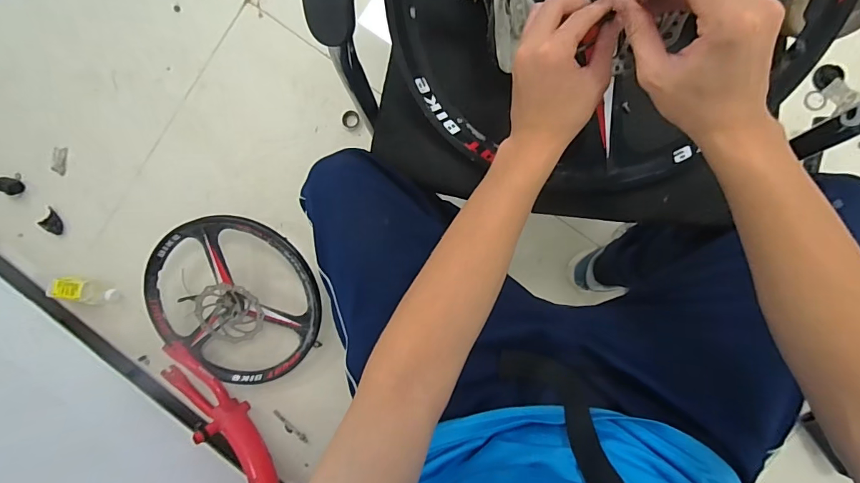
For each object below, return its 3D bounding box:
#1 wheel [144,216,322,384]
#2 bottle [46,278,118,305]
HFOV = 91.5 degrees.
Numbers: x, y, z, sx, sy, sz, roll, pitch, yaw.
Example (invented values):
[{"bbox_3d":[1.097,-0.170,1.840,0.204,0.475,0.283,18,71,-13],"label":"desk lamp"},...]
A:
[{"bbox_3d":[-0.454,0.130,0.993,0.414,0.110,0.373,33,94,4],"label":"wheel"},{"bbox_3d":[-0.893,0.125,1.065,0.185,0.051,0.059,9,93,5],"label":"bottle"}]

